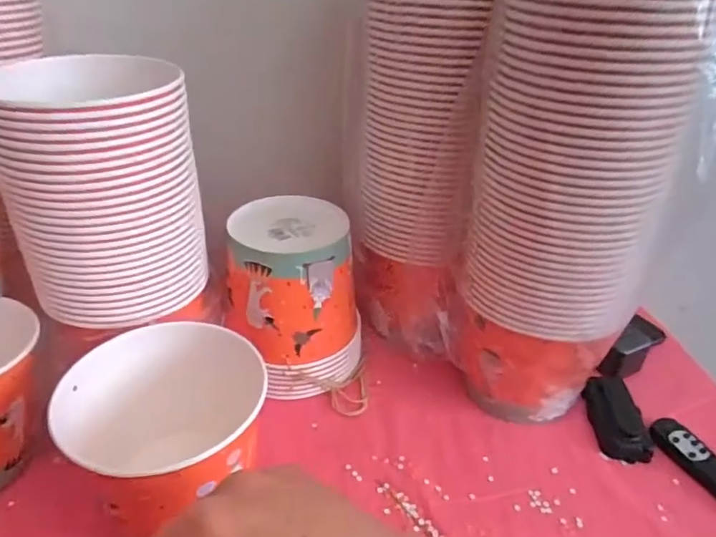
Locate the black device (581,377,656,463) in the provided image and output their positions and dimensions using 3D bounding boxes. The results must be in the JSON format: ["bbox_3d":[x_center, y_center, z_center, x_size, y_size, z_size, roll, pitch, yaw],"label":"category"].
[{"bbox_3d":[0.281,0.161,0.587,0.051,0.023,0.104,3,33,2],"label":"black device"}]

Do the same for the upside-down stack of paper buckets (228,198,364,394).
[{"bbox_3d":[-0.069,0.033,0.600,0.144,0.177,0.130,-2,33,-7],"label":"upside-down stack of paper buckets"}]

